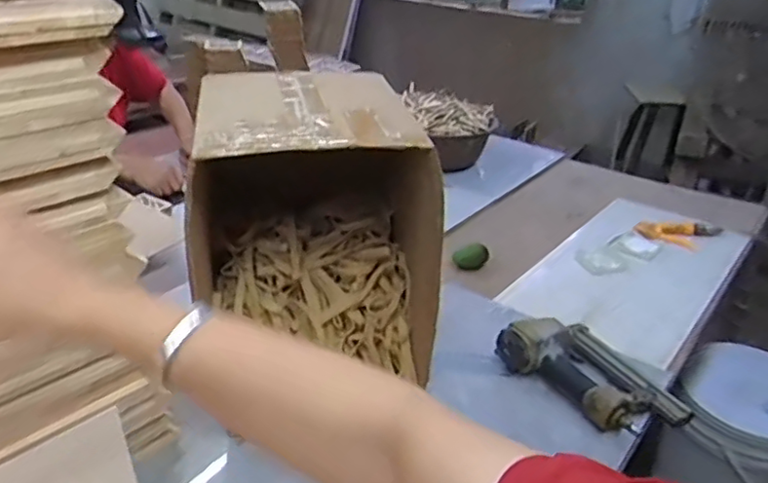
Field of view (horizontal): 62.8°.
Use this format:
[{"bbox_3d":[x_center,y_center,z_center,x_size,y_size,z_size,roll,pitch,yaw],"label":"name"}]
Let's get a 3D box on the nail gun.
[{"bbox_3d":[0.295,0.179,0.879,0.157,0.055,0.222,-16,34,-31],"label":"nail gun"}]

